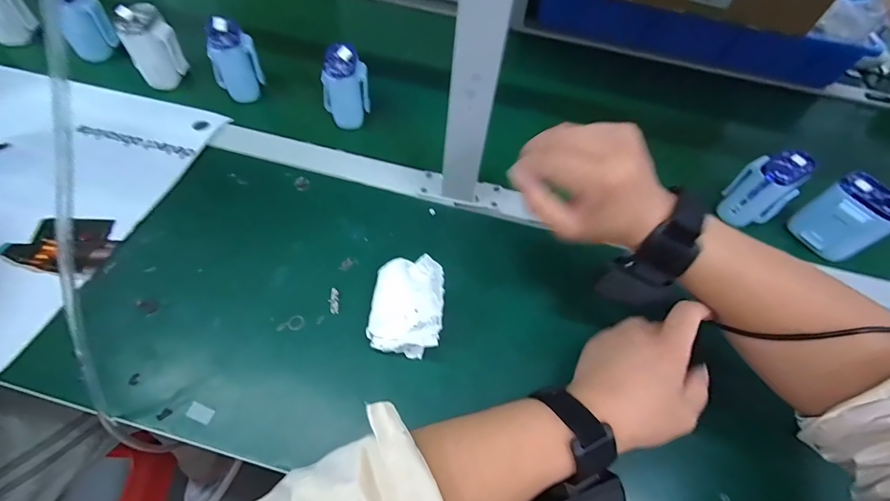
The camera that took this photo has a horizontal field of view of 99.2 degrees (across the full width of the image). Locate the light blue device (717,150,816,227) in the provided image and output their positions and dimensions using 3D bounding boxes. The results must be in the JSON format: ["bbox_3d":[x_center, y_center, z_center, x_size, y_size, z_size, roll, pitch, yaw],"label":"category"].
[{"bbox_3d":[0.375,-0.073,0.447,0.064,0.076,0.057,-28,63,-22],"label":"light blue device"}]

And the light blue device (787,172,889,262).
[{"bbox_3d":[0.451,-0.036,0.427,0.044,0.076,0.069,-32,65,-24],"label":"light blue device"}]

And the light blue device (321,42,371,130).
[{"bbox_3d":[-0.127,-0.204,0.491,0.059,0.099,0.051,-10,60,-11],"label":"light blue device"}]

